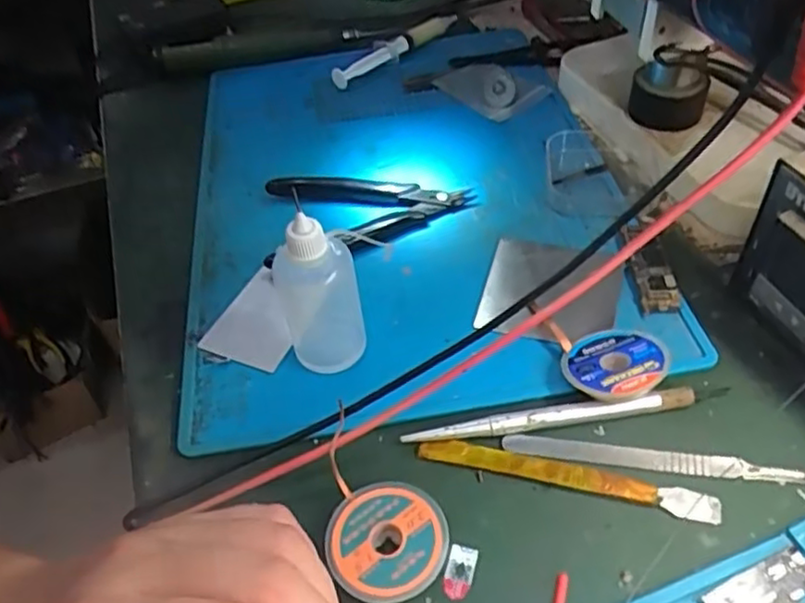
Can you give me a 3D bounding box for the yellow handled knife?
[{"bbox_3d":[0.066,0.071,0.280,0.121,0.004,0.011,9,49,15],"label":"yellow handled knife"}]

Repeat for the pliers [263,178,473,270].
[{"bbox_3d":[-0.019,-0.053,0.395,0.118,0.014,0.071,-9,46,-1],"label":"pliers"}]

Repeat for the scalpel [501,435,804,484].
[{"bbox_3d":[0.107,0.065,0.281,0.127,0.004,0.009,4,47,11],"label":"scalpel"}]

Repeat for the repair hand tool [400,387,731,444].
[{"bbox_3d":[0.073,0.049,0.297,0.144,0.008,0.009,-9,46,-1],"label":"repair hand tool"}]

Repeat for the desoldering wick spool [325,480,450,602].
[{"bbox_3d":[-0.006,0.094,0.262,0.045,0.013,0.044,-4,46,4],"label":"desoldering wick spool"}]

